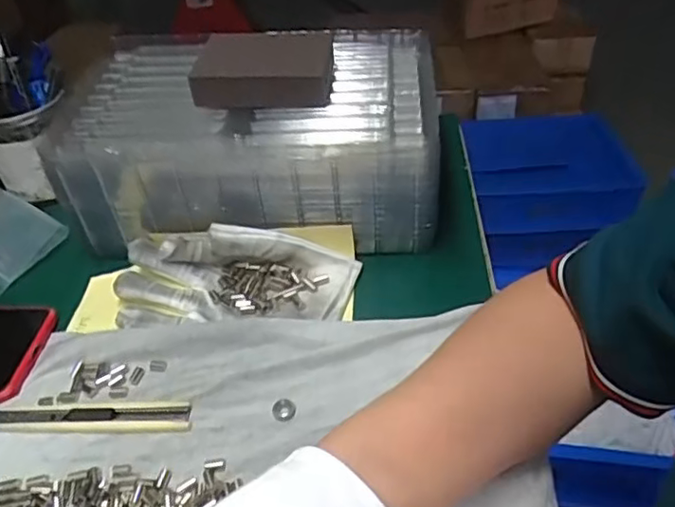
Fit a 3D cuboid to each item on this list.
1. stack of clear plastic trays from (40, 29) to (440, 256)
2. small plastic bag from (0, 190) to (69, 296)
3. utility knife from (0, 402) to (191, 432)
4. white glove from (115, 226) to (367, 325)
[{"bbox_3d":[-0.064,-0.092,0.490,0.287,0.113,0.171,2,43,6],"label":"stack of clear plastic trays"},{"bbox_3d":[-0.279,-0.012,0.494,0.102,0.012,0.073,26,68,24],"label":"small plastic bag"},{"bbox_3d":[-0.159,0.102,0.368,0.136,0.004,0.018,-1,42,2],"label":"utility knife"},{"bbox_3d":[-0.075,0.016,0.429,0.173,0.039,0.071,1,43,4],"label":"white glove"}]

